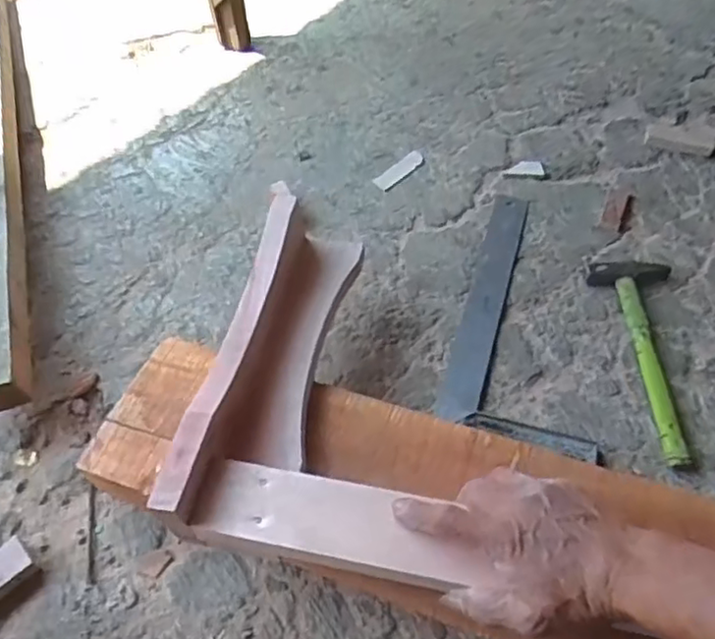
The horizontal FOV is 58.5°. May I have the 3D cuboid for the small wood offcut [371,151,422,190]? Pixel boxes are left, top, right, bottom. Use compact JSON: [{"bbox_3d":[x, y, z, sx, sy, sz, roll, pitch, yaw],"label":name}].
[{"bbox_3d":[0.057,-0.200,0.853,0.077,0.005,0.026,-38,61,-20],"label":"small wood offcut"}]

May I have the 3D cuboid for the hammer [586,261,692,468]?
[{"bbox_3d":[0.317,0.033,0.661,0.082,0.020,0.240,-8,55,-1],"label":"hammer"}]

